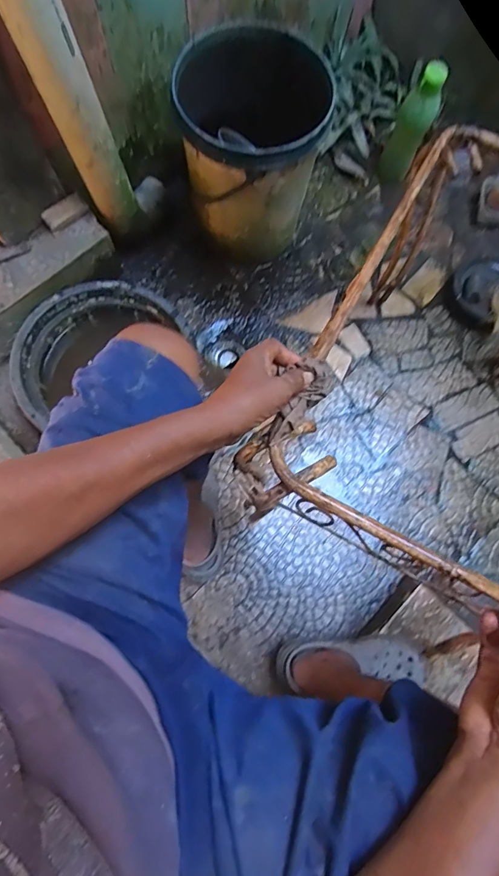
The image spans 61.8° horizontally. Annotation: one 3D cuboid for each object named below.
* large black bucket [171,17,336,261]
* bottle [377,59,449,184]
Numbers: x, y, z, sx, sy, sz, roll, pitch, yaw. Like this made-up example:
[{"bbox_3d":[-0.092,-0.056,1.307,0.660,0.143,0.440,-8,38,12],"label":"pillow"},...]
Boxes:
[{"bbox_3d":[0.008,-0.590,0.919,0.284,0.352,0.267,1,75,-2],"label":"large black bucket"},{"bbox_3d":[0.401,-0.768,1.043,0.088,0.261,0.099,23,75,4],"label":"bottle"}]

